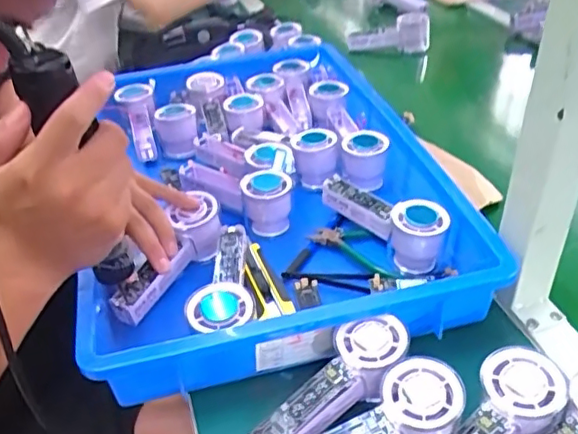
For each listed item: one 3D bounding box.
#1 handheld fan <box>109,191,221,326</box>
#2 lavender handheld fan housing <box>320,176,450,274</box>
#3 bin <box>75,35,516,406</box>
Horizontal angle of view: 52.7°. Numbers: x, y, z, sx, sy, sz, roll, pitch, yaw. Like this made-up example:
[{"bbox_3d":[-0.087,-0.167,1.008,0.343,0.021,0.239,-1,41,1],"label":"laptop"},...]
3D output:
[{"bbox_3d":[-0.116,0.042,0.576,0.043,0.049,0.145,22,58,30],"label":"handheld fan"},{"bbox_3d":[0.096,0.000,0.607,0.042,0.060,0.145,-29,44,-31],"label":"lavender handheld fan housing"},{"bbox_3d":[-0.025,-0.055,0.689,0.359,0.078,0.584,-8,37,-7],"label":"bin"}]

